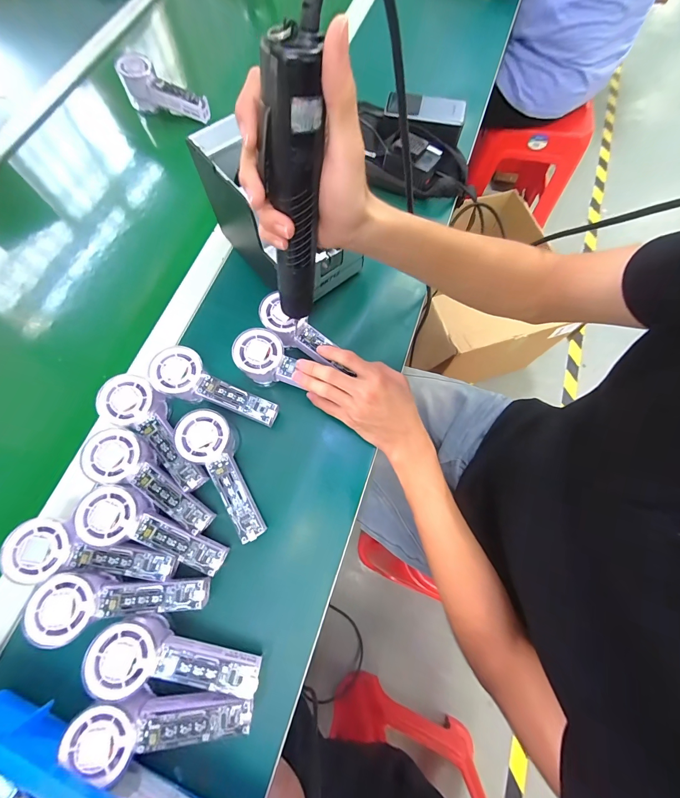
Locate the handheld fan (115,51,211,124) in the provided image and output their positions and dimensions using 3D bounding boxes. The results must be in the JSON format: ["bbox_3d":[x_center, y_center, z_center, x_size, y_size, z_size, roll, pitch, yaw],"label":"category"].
[{"bbox_3d":[-0.301,-0.530,0.566,0.154,0.067,0.044,26,73,9],"label":"handheld fan"}]

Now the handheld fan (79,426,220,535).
[{"bbox_3d":[-0.200,0.088,0.349,0.147,0.029,0.054,37,75,-2],"label":"handheld fan"}]

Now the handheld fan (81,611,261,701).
[{"bbox_3d":[-0.149,0.243,0.307,0.145,0.044,0.054,18,72,-9],"label":"handheld fan"}]

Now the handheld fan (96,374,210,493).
[{"bbox_3d":[-0.203,0.037,0.368,0.058,0.032,0.150,-39,88,-12],"label":"handheld fan"}]

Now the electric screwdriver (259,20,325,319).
[{"bbox_3d":[-0.034,-0.138,0.248,0.030,0.193,0.027,25,61,9],"label":"electric screwdriver"}]

